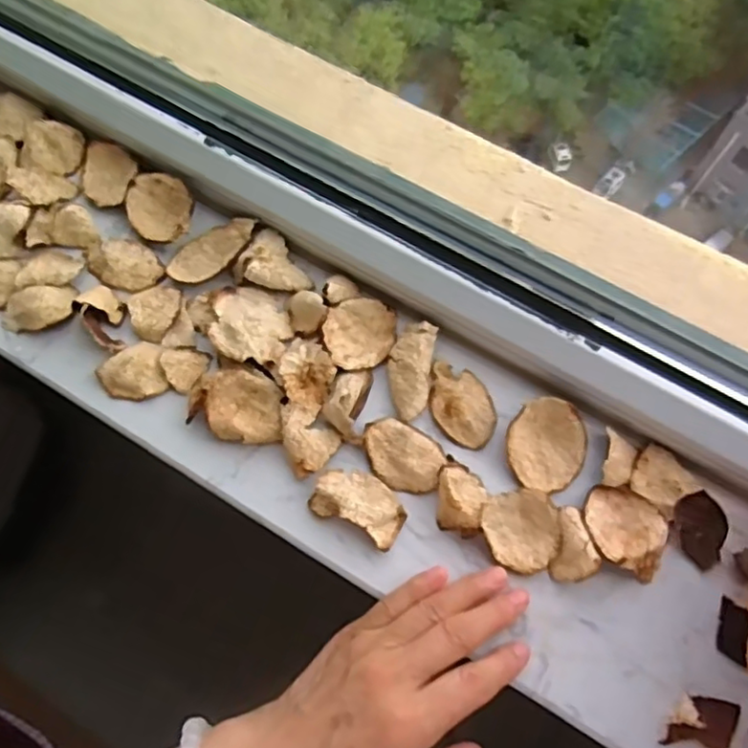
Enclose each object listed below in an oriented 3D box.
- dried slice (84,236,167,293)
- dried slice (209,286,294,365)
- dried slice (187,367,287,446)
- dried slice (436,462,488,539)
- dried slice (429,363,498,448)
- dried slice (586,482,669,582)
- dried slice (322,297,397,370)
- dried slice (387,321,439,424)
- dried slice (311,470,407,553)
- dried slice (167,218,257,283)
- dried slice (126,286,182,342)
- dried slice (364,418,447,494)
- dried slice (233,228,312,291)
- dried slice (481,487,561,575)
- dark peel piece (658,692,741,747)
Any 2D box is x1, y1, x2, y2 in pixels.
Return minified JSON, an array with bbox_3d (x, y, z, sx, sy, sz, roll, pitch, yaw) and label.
[{"bbox_3d":[-0.162,-0.073,0.411,0.050,0.005,0.033,27,73,9],"label":"dried slice"},{"bbox_3d":[-0.076,-0.031,0.390,0.051,0.012,0.048,0,71,1],"label":"dried slice"},{"bbox_3d":[-0.081,0.018,0.373,0.055,0.012,0.044,-3,71,0],"label":"dried slice"},{"bbox_3d":[0.048,0.070,0.356,0.027,0.016,0.038,11,71,4],"label":"dried slice"},{"bbox_3d":[0.052,0.017,0.379,0.034,0.007,0.053,-18,72,-5],"label":"dried slice"},{"bbox_3d":[0.137,0.084,0.349,0.043,0.014,0.042,0,71,1],"label":"dried slice"},{"bbox_3d":[-0.009,-0.025,0.392,0.045,0.011,0.045,5,70,-14],"label":"dried slice"},{"bbox_3d":[0.022,-0.003,0.379,0.026,0.014,0.058,7,71,3],"label":"dried slice"},{"bbox_3d":[-0.008,0.073,0.357,0.052,0.014,0.031,27,73,10],"label":"dried slice"},{"bbox_3d":[-0.103,-0.081,0.408,0.060,0.012,0.033,-36,74,-11],"label":"dried slice"},{"bbox_3d":[-0.138,-0.041,0.398,0.032,0.004,0.037,23,73,8],"label":"dried slice"},{"bbox_3d":[0.016,0.046,0.367,0.035,0.007,0.050,-40,75,-12],"label":"dried slice"},{"bbox_3d":[-0.062,-0.069,0.402,0.045,0.013,0.037,31,74,11],"label":"dried slice"},{"bbox_3d":[0.081,0.086,0.351,0.040,0.012,0.043,0,71,1],"label":"dried slice"},{"bbox_3d":[0.166,0.176,0.322,0.037,0.011,0.025,10,71,4],"label":"dark peel piece"}]

